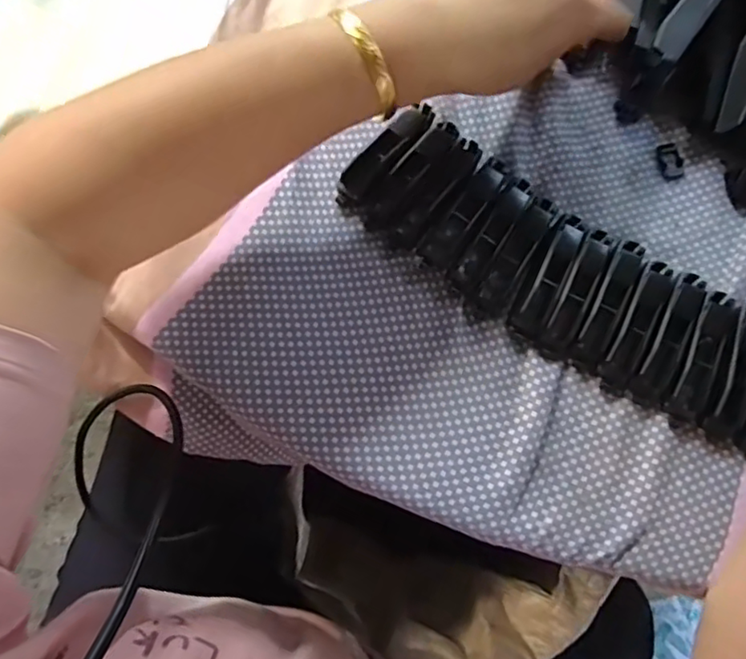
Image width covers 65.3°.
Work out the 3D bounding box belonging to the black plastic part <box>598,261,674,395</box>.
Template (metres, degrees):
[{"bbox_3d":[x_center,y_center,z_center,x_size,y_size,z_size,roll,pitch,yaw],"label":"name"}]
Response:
[{"bbox_3d":[0.143,-0.003,0.317,0.017,0.016,0.076,24,79,5],"label":"black plastic part"}]

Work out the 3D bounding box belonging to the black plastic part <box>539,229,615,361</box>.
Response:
[{"bbox_3d":[0.112,-0.021,0.321,0.016,0.014,0.077,25,79,5],"label":"black plastic part"}]

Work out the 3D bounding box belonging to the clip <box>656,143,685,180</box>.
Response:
[{"bbox_3d":[0.176,-0.100,0.342,0.013,0.004,0.022,-9,76,-3],"label":"clip"}]

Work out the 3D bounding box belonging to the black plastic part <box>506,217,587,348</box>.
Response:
[{"bbox_3d":[0.098,-0.030,0.321,0.016,0.017,0.075,27,79,5],"label":"black plastic part"}]

